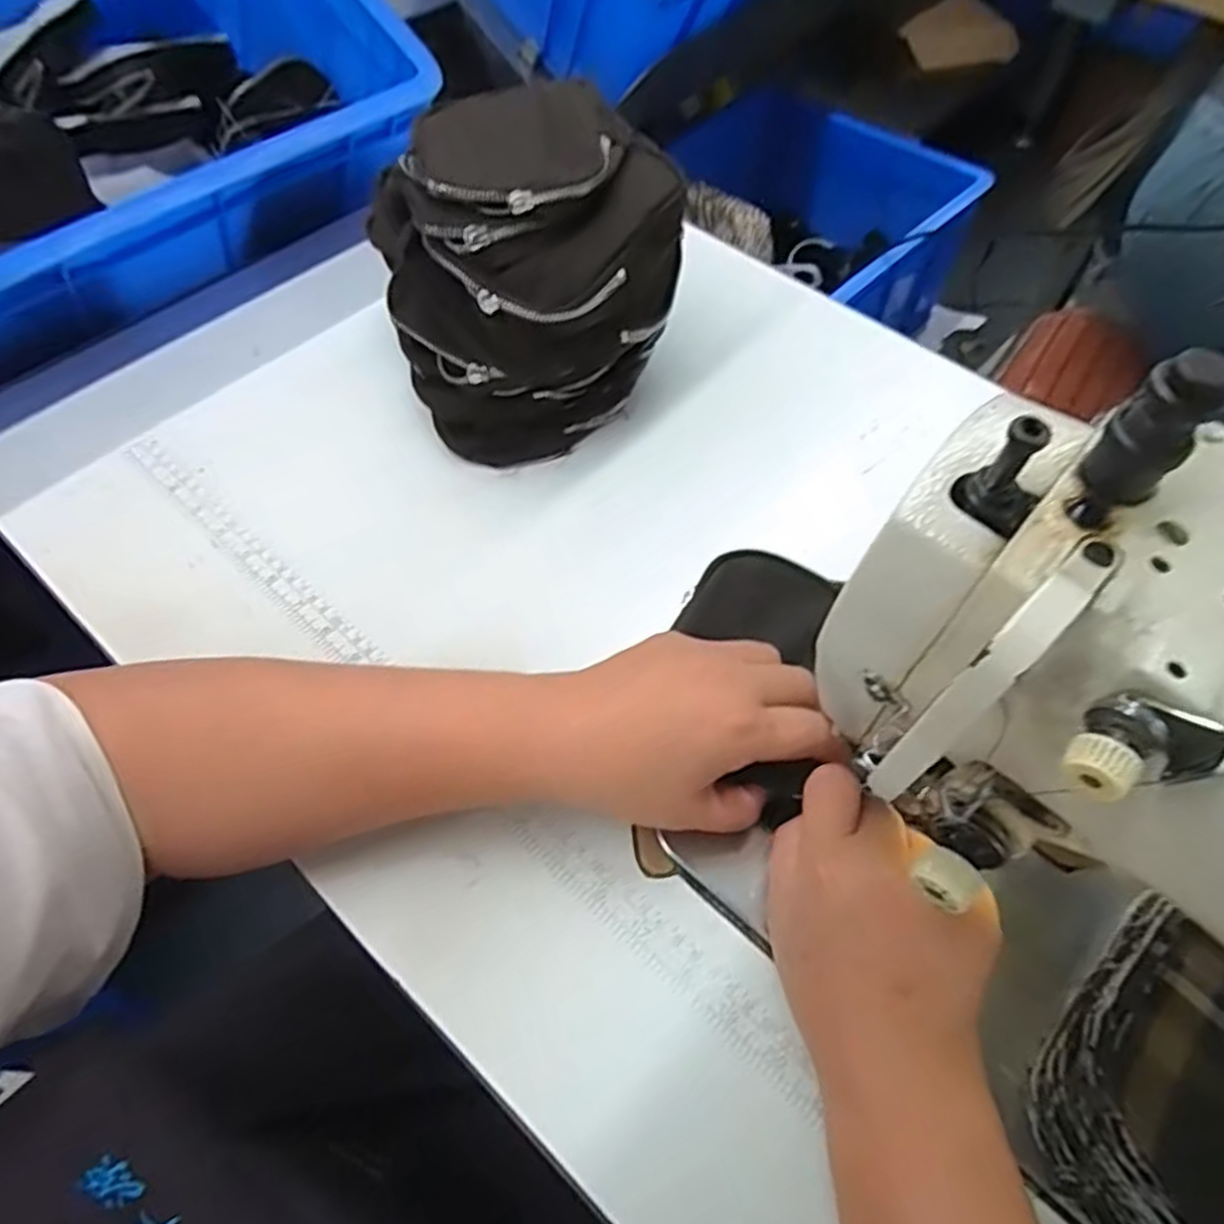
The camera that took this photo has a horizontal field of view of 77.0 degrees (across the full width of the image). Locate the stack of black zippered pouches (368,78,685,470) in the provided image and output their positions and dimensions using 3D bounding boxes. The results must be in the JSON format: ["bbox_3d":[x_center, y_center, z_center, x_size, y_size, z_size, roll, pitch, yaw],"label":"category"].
[{"bbox_3d":[-0.060,-0.215,0.484,0.170,0.149,0.176,-31,65,-18],"label":"stack of black zippered pouches"}]

